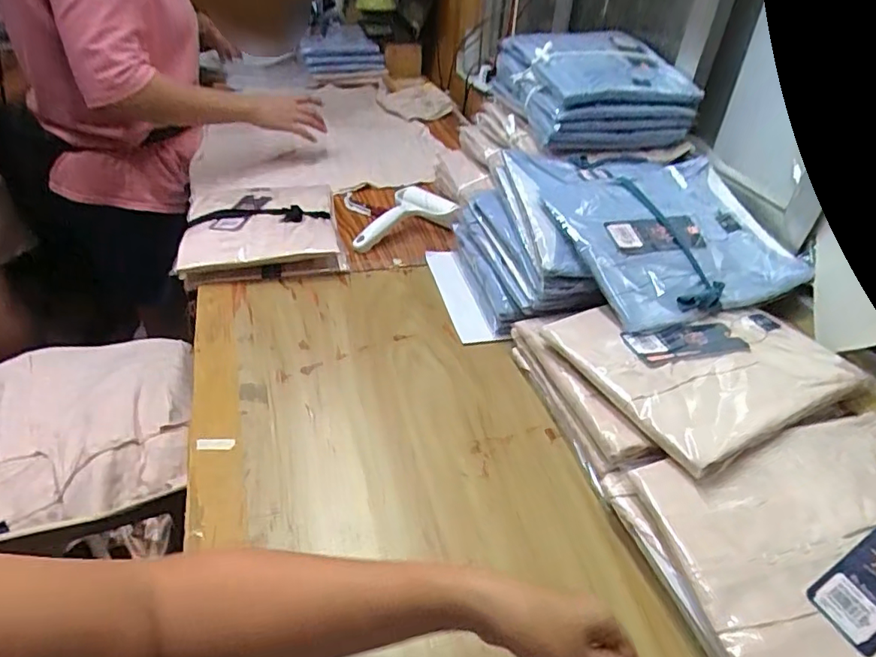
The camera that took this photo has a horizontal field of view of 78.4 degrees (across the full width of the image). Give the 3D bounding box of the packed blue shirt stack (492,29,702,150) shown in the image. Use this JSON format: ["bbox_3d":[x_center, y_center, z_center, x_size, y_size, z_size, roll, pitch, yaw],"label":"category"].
[{"bbox_3d":[0.229,-0.376,0.834,0.220,0.118,0.275,-4,41,-12],"label":"packed blue shirt stack"}]

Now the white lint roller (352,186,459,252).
[{"bbox_3d":[-0.051,-0.171,0.854,0.102,0.036,0.193,21,42,17],"label":"white lint roller"}]

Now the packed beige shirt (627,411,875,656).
[{"bbox_3d":[0.306,0.167,0.398,0.249,0.039,0.203,-8,39,-13],"label":"packed beige shirt"}]

